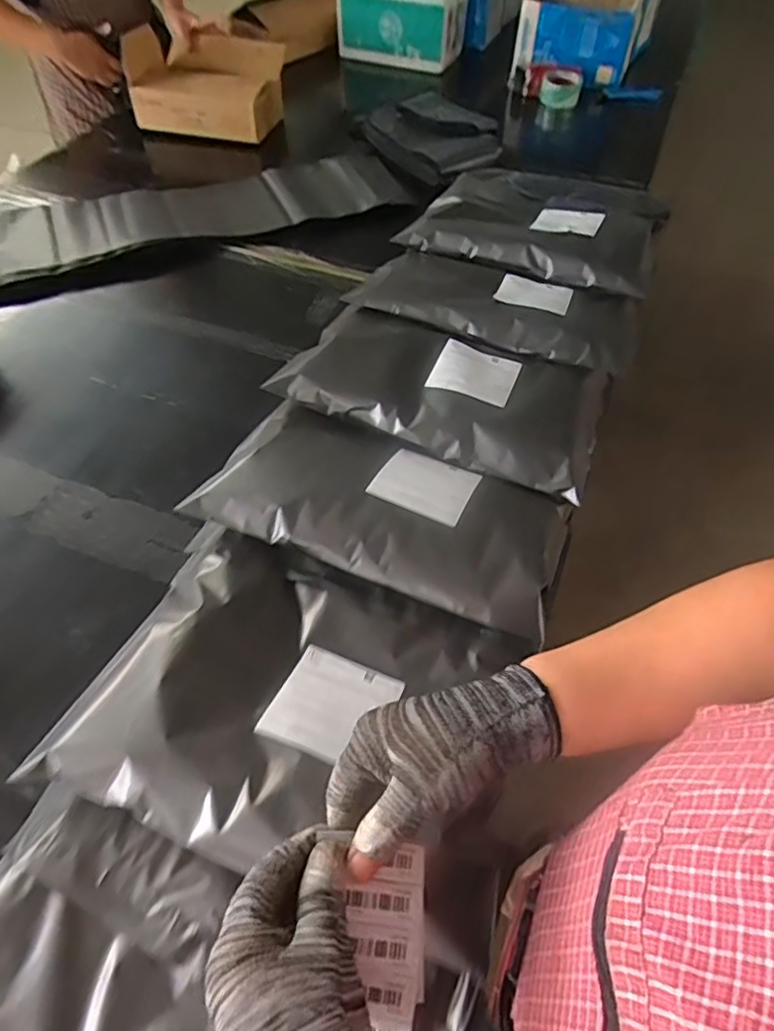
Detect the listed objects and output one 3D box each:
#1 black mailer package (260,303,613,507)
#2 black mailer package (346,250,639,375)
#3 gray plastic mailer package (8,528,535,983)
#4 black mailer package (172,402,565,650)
[{"bbox_3d":[0.075,-0.160,0.742,0.371,0.044,0.205,19,56,13],"label":"black mailer package"},{"bbox_3d":[0.156,-0.293,0.874,0.402,0.083,0.221,20,56,14],"label":"black mailer package"},{"bbox_3d":[-0.061,0.158,0.519,0.370,0.052,0.269,16,55,11],"label":"gray plastic mailer package"},{"bbox_3d":[0.001,-0.014,0.643,0.361,0.052,0.184,18,56,13],"label":"black mailer package"}]

